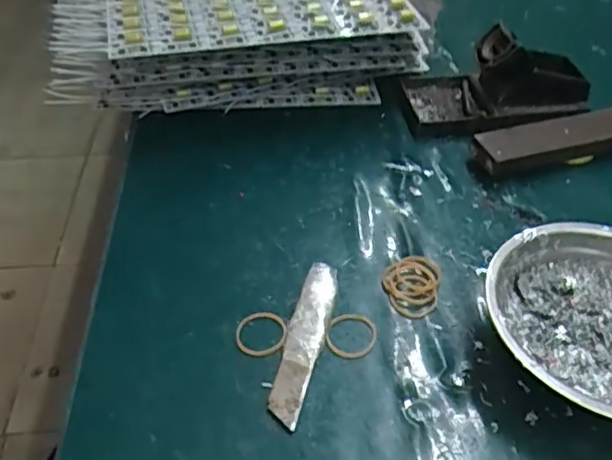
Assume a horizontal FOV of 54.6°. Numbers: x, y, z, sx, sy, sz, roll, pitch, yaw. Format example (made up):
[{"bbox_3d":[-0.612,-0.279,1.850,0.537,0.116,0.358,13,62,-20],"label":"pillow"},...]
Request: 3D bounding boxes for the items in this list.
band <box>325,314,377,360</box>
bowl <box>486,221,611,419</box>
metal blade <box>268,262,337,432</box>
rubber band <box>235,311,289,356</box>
[{"bbox_3d":[0.026,0.060,0.343,0.028,0.004,0.032,19,48,18],"label":"band"},{"bbox_3d":[0.161,0.054,0.322,0.121,0.039,0.123,0,45,0],"label":"bowl"},{"bbox_3d":[-0.001,0.061,0.337,0.021,0.011,0.104,9,46,9],"label":"metal blade"},{"bbox_3d":[-0.025,0.060,0.344,0.030,0.004,0.029,0,45,0],"label":"rubber band"}]

